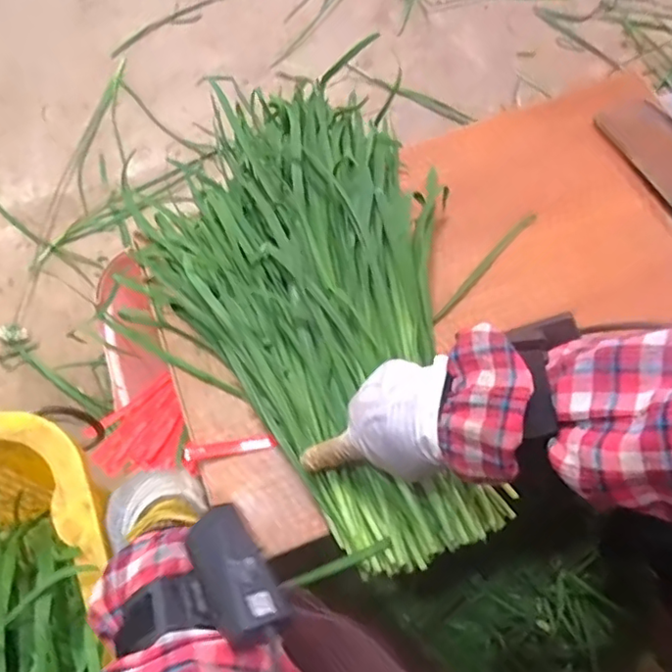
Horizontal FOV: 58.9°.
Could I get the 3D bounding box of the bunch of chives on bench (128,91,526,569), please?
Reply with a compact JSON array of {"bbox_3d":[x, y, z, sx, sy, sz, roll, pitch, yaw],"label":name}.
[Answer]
[{"bbox_3d":[0.009,-0.050,0.550,0.276,0.077,0.464,-35,71,-14],"label":"bunch of chives on bench"}]

